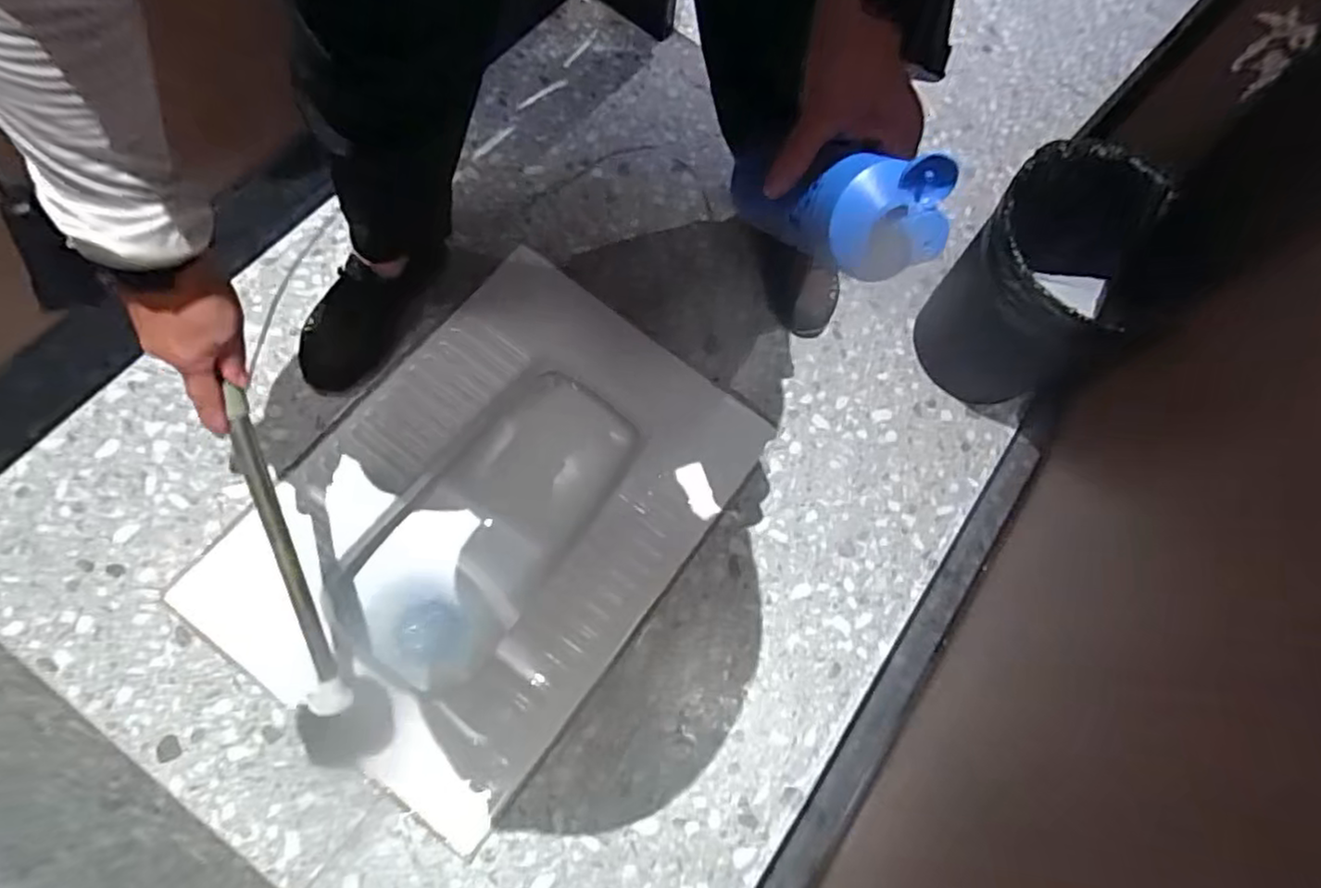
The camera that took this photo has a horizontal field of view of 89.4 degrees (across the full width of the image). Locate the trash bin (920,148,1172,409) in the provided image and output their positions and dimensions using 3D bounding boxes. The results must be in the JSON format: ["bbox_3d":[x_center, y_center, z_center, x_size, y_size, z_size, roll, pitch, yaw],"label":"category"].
[{"bbox_3d":[0.436,-0.180,0.787,0.181,0.242,0.220,33,73,7],"label":"trash bin"}]

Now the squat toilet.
[{"bbox_3d":[-0.201,0.089,0.836,0.434,0.184,0.564,36,73,8],"label":"squat toilet"}]

